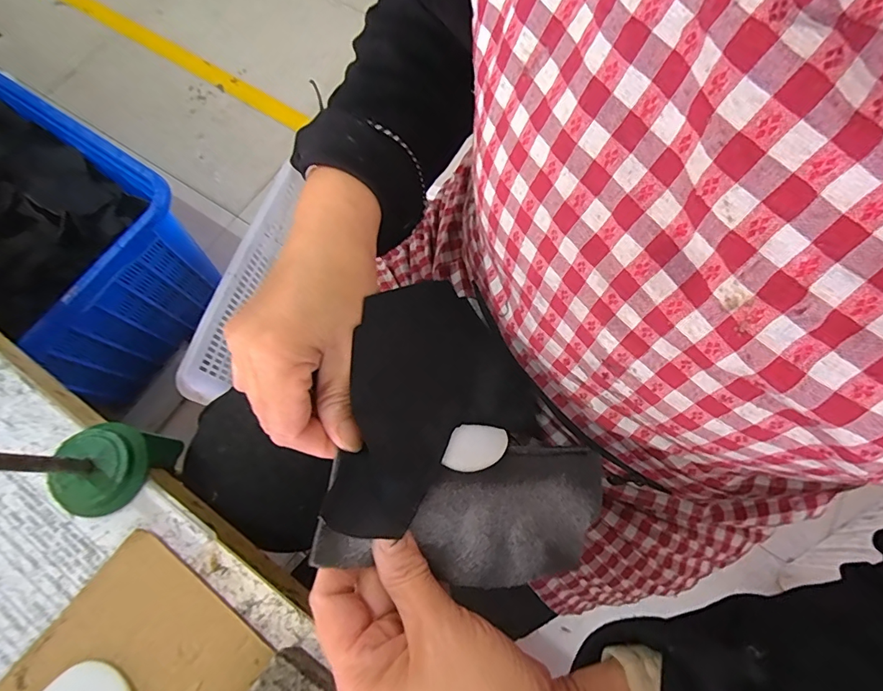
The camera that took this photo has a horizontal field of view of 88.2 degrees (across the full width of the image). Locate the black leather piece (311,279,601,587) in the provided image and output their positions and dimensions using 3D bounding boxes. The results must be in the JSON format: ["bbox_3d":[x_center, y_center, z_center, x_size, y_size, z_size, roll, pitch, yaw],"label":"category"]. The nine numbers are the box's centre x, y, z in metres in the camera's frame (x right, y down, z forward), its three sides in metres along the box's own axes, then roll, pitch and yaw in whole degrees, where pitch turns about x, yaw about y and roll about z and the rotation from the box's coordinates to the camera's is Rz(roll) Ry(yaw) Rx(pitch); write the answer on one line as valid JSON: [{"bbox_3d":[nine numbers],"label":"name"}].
[{"bbox_3d":[0.013,0.052,0.287,0.154,0.050,0.170,11,60,-16],"label":"black leather piece"}]

